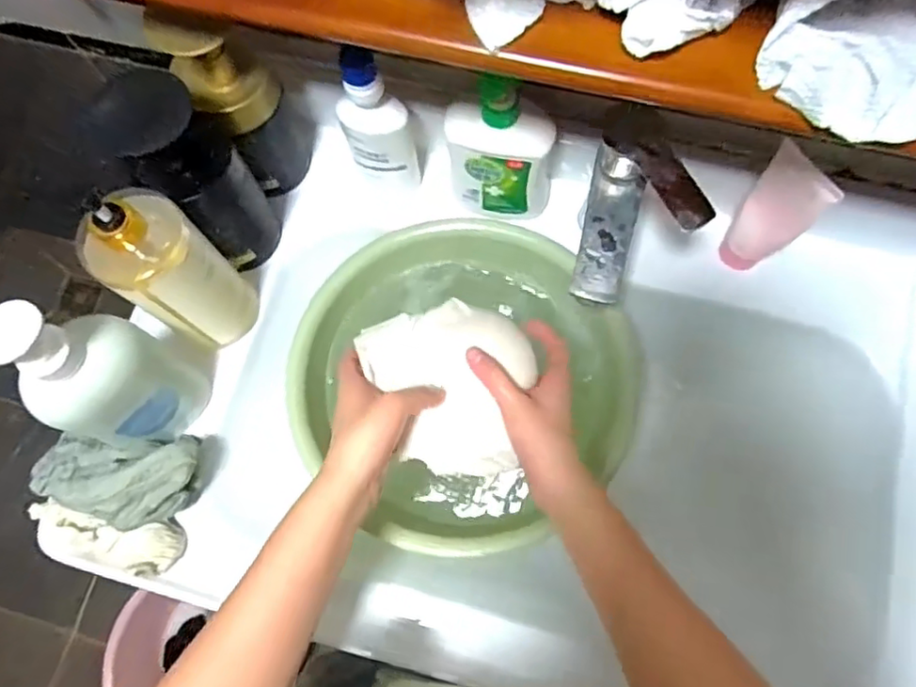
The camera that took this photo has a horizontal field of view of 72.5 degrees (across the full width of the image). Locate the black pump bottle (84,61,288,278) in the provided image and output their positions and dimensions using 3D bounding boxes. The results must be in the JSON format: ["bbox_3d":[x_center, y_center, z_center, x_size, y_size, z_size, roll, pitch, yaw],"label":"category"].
[{"bbox_3d":[-0.205,-0.129,0.524,0.067,0.188,0.060,-32,76,-7],"label":"black pump bottle"}]

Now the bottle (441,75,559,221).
[{"bbox_3d":[0.036,-0.167,0.556,0.093,0.157,0.043,9,75,5],"label":"bottle"}]

